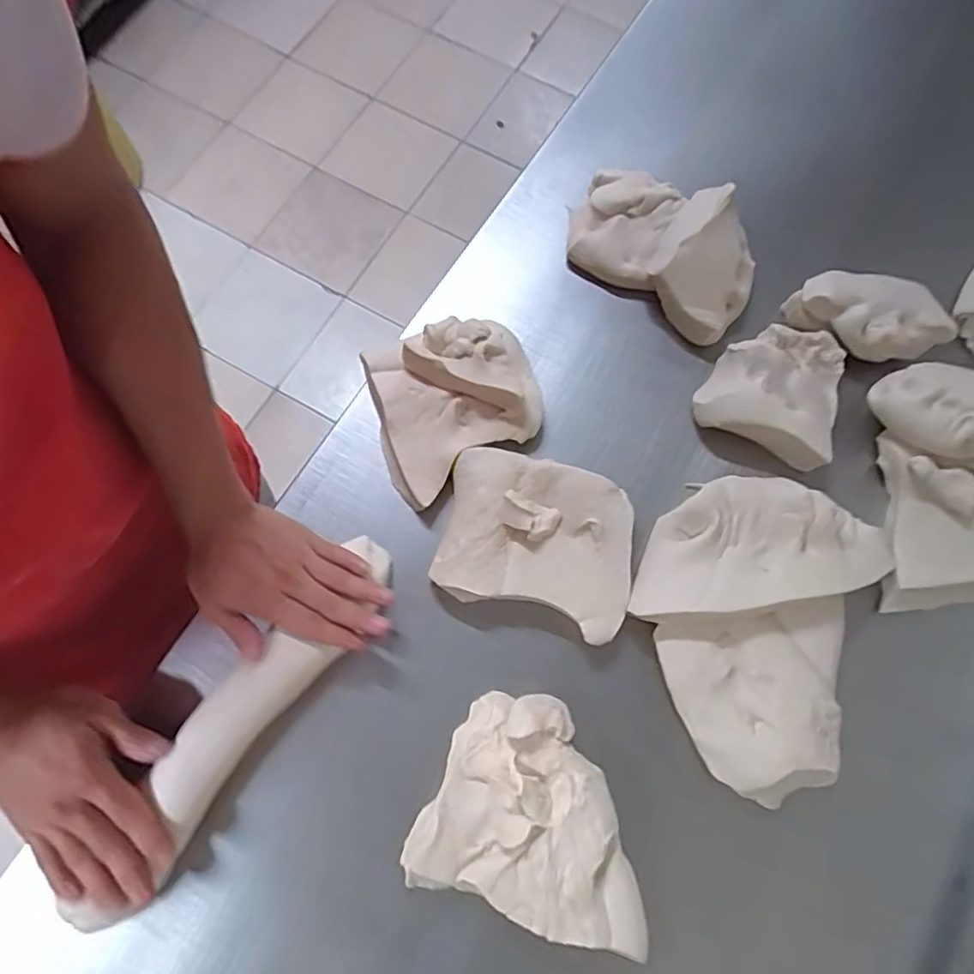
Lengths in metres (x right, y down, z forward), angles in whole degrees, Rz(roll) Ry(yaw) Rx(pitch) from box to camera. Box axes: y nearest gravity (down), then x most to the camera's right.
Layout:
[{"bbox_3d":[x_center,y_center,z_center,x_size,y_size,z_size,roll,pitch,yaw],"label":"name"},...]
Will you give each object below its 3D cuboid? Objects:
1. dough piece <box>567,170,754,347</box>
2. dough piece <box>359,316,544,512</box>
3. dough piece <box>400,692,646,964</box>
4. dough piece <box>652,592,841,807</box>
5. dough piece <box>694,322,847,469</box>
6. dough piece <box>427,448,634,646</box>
[{"bbox_3d":[0.168,-0.234,0.596,0.195,0.071,0.107,37,76,11],"label":"dough piece"},{"bbox_3d":[-0.026,-0.075,0.549,0.148,0.053,0.159,-16,73,-5],"label":"dough piece"},{"bbox_3d":[0.038,0.237,0.448,0.174,0.041,0.151,14,73,5],"label":"dough piece"},{"bbox_3d":[0.215,0.167,0.474,0.141,0.036,0.138,-8,72,-2],"label":"dough piece"},{"bbox_3d":[0.260,-0.090,0.558,0.118,0.045,0.122,25,74,8],"label":"dough piece"},{"bbox_3d":[0.043,0.043,0.513,0.160,0.041,0.128,17,73,6],"label":"dough piece"}]

